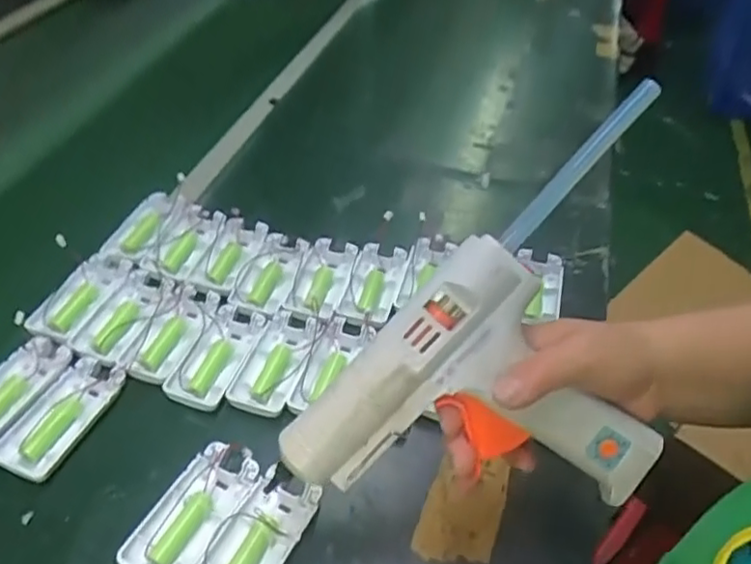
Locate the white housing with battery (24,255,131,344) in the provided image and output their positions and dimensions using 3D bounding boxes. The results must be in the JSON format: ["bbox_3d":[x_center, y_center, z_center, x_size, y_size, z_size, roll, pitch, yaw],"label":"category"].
[{"bbox_3d":[-0.256,0.012,0.549,0.043,0.017,0.104,13,46,8],"label":"white housing with battery"}]

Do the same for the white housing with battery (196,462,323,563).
[{"bbox_3d":[-0.073,0.159,0.395,0.047,0.024,0.091,23,46,17],"label":"white housing with battery"}]

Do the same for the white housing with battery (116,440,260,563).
[{"bbox_3d":[-0.117,0.149,0.411,0.046,0.014,0.098,20,47,15],"label":"white housing with battery"}]

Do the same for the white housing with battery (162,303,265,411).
[{"bbox_3d":[-0.128,0.054,0.504,0.049,0.016,0.097,13,46,8],"label":"white housing with battery"}]

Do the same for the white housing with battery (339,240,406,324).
[{"bbox_3d":[-0.002,0.003,0.574,0.046,0.019,0.096,11,46,6],"label":"white housing with battery"}]

